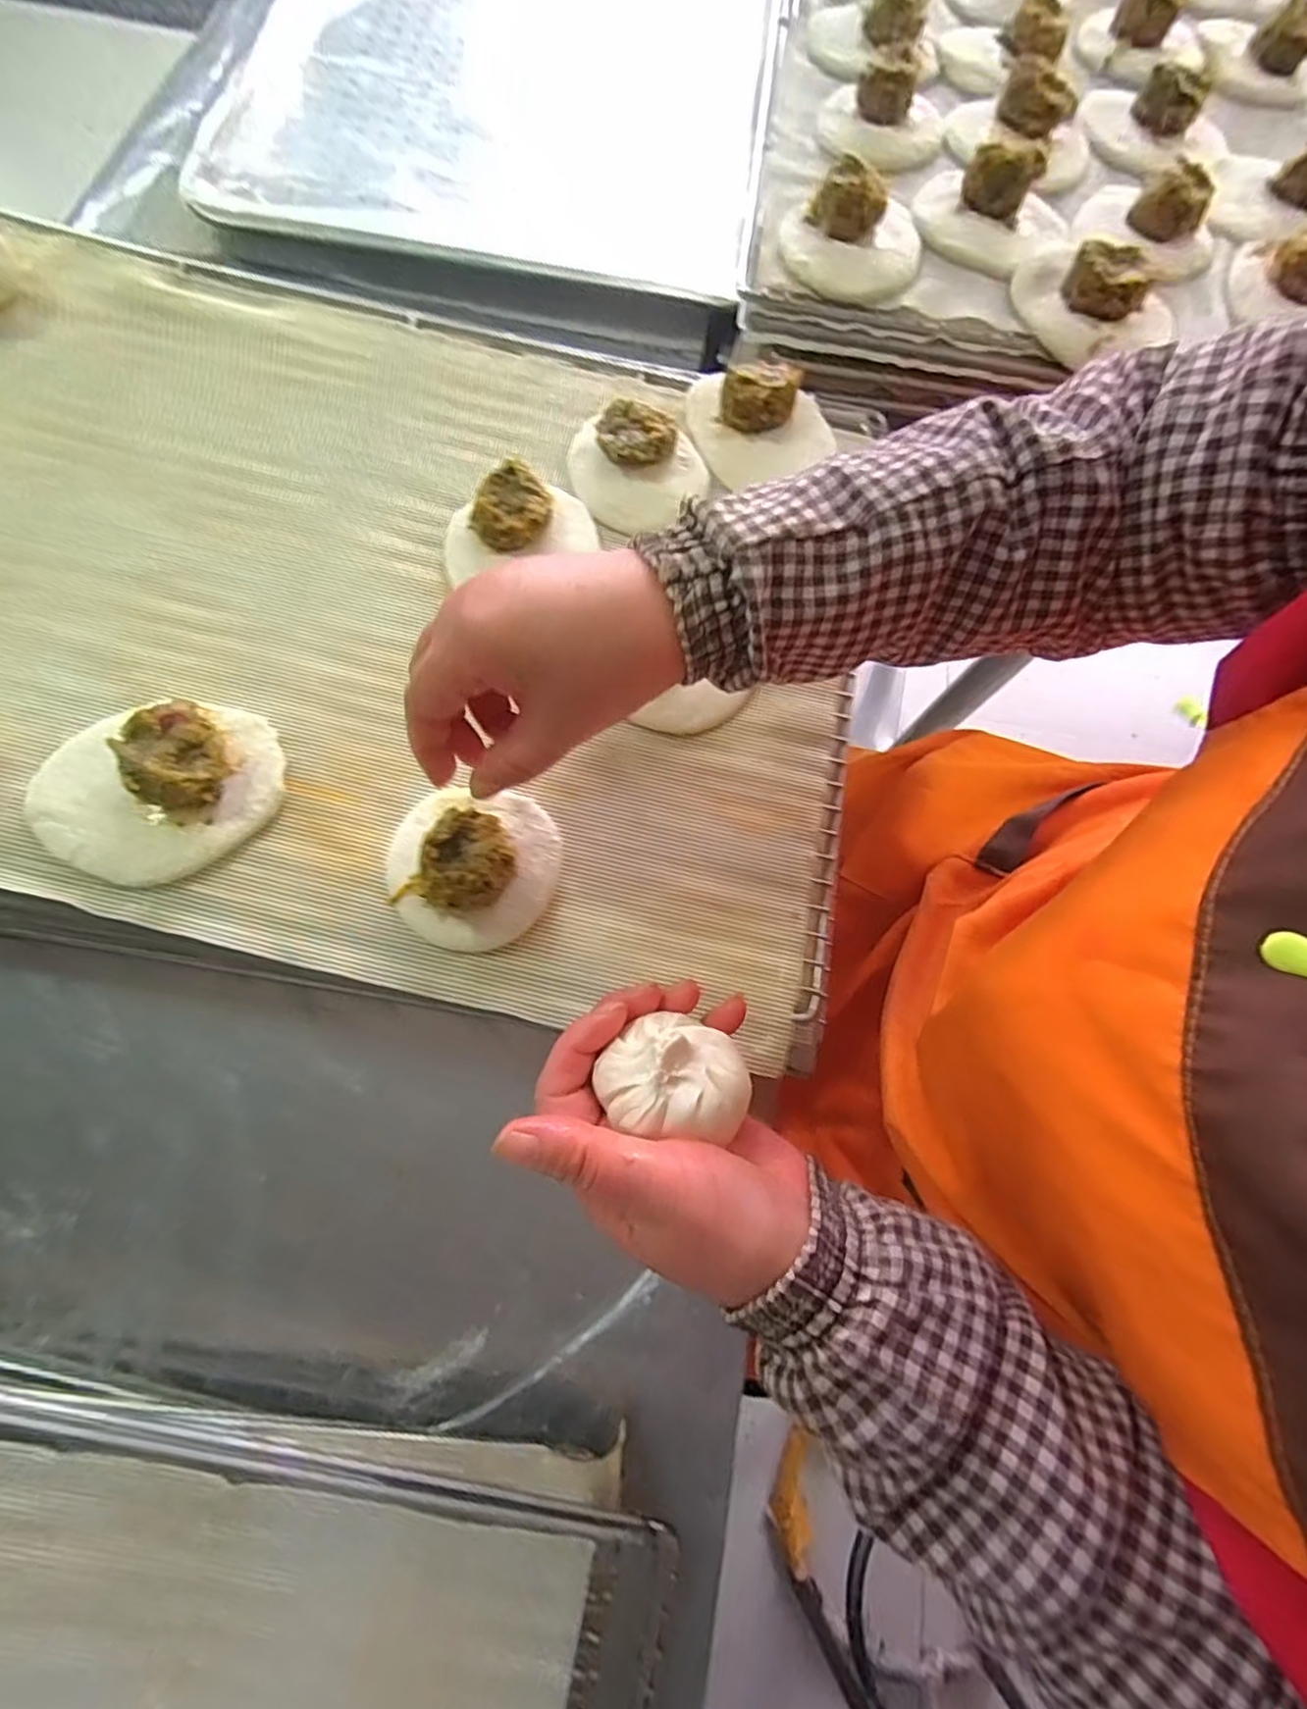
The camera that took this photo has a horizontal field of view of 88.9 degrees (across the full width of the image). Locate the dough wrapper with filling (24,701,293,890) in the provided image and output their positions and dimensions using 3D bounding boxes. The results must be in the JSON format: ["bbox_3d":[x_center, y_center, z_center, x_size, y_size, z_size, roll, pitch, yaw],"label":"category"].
[{"bbox_3d":[-0.238,-0.031,0.312,0.111,0.031,0.086,-2,73,-4],"label":"dough wrapper with filling"}]

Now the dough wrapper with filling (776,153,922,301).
[{"bbox_3d":[0.124,-0.383,0.408,0.088,0.033,0.080,8,73,-1],"label":"dough wrapper with filling"}]

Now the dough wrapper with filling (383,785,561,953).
[{"bbox_3d":[-0.087,0.002,0.303,0.079,0.035,0.075,0,77,-2],"label":"dough wrapper with filling"}]

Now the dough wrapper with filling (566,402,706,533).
[{"bbox_3d":[-0.012,-0.228,0.383,0.073,0.020,0.074,1,73,-3],"label":"dough wrapper with filling"}]

